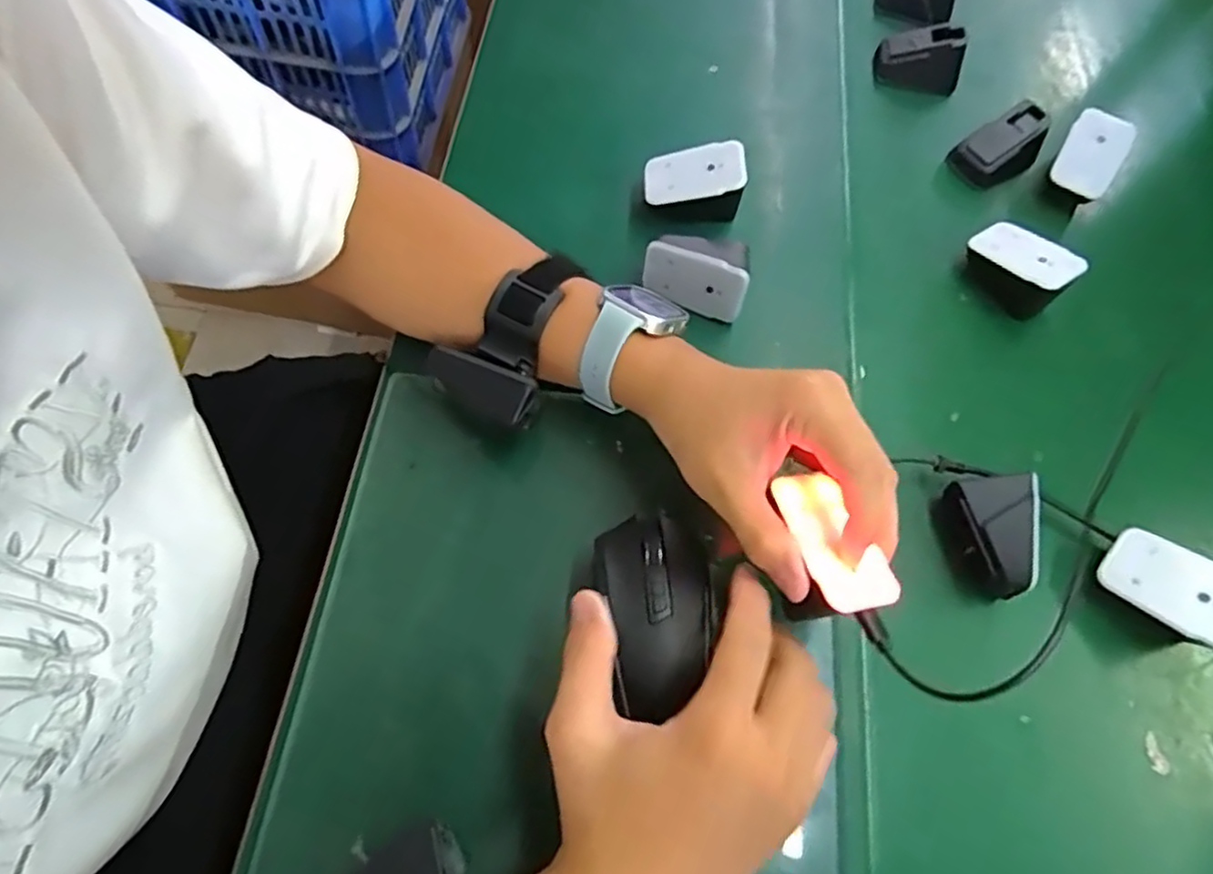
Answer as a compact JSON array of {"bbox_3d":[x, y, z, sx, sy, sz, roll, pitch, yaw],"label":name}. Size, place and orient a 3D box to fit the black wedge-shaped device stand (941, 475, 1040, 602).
[{"bbox_3d":[0.215,0.055,0.394,0.039,0.040,0.065,10,66,0],"label":"black wedge-shaped device stand"}]

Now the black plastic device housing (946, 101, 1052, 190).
[{"bbox_3d":[0.305,-0.223,0.535,0.059,0.044,0.041,-26,71,-15],"label":"black plastic device housing"}]

